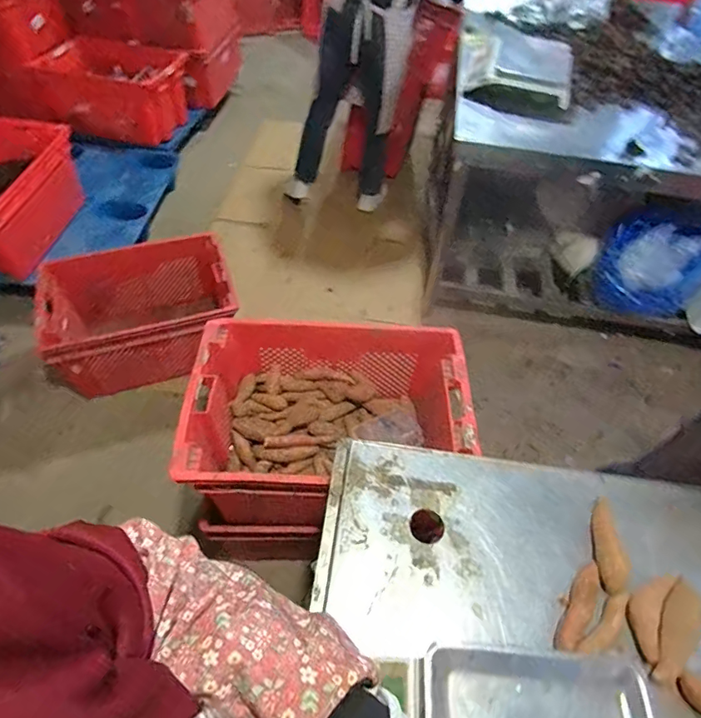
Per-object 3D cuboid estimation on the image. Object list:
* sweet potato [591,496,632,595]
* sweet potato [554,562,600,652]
[{"bbox_3d":[0.364,0.259,0.683,0.036,0.030,0.133,7,53,1],"label":"sweet potato"},{"bbox_3d":[0.303,0.328,0.629,0.029,0.027,0.127,33,57,19],"label":"sweet potato"}]

